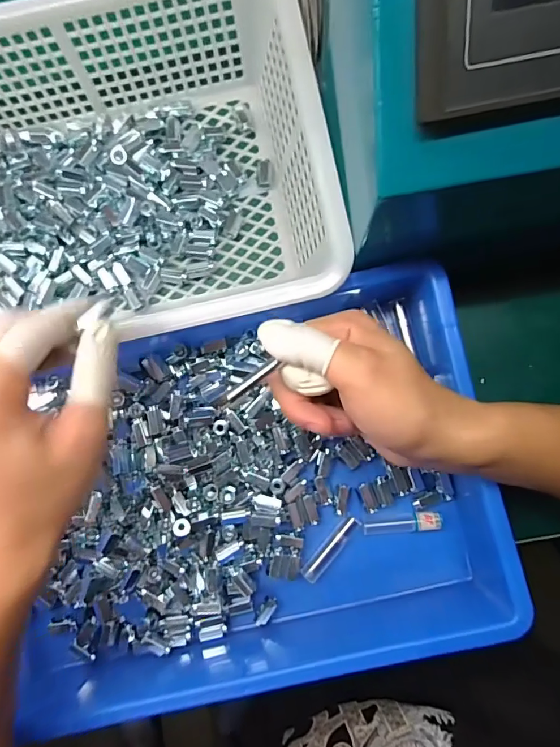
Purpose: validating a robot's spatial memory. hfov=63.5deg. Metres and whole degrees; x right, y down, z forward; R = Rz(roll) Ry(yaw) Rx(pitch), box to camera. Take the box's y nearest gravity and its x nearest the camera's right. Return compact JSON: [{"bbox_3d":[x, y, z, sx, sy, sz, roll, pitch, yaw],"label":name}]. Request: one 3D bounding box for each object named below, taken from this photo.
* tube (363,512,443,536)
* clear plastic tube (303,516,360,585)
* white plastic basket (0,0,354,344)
[{"bbox_3d":[0.090,0.112,0.335,0.056,0.012,0.014,-7,87,1],"label":"tube"},{"bbox_3d":[0.037,0.129,0.337,0.013,0.009,0.056,39,88,3],"label":"clear plastic tube"},{"bbox_3d":[-0.129,-0.133,0.327,0.313,0.090,0.226,-12,89,0],"label":"white plastic basket"}]

